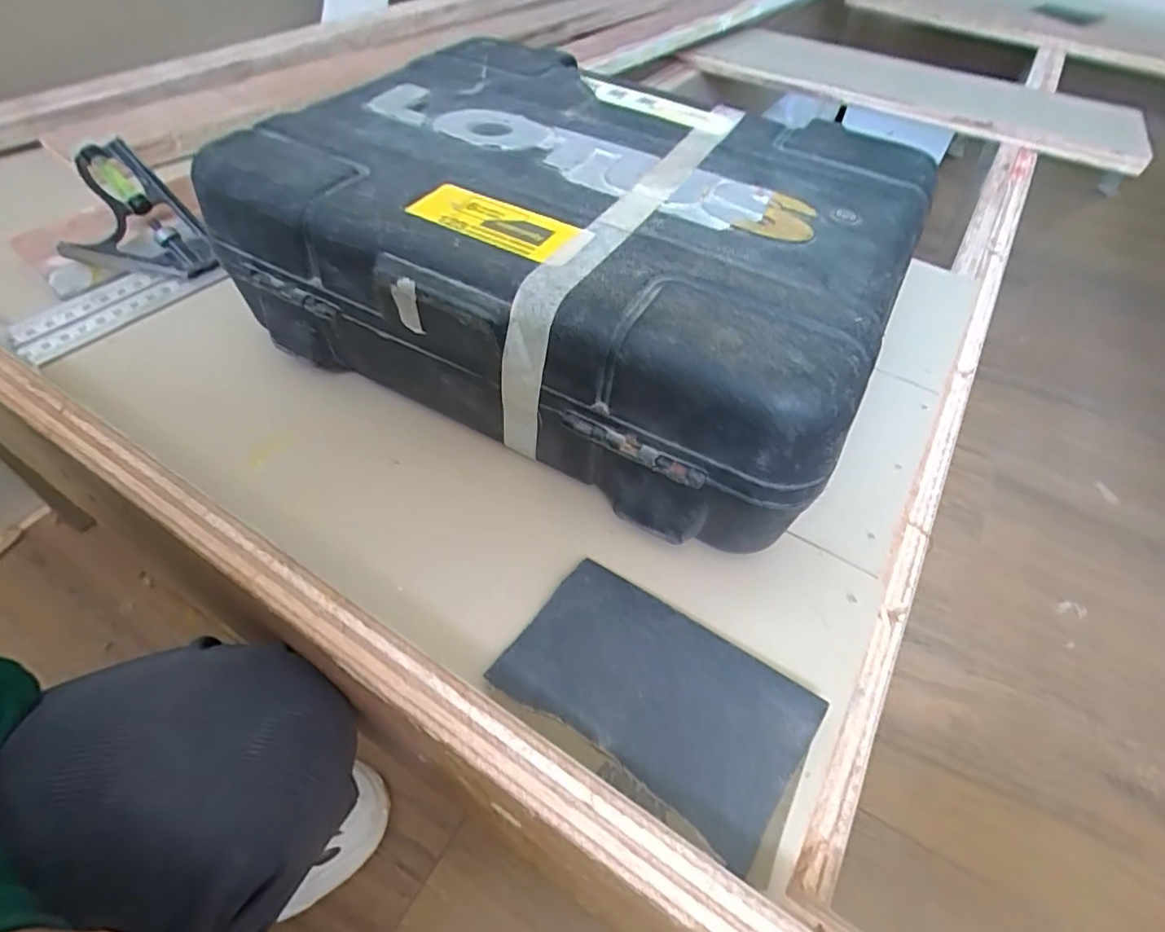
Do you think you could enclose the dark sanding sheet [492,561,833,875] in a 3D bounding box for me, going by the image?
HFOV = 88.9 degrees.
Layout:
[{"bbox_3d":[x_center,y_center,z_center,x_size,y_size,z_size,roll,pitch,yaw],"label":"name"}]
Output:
[{"bbox_3d":[0.028,0.089,0.233,0.113,0.010,0.065,29,55,19],"label":"dark sanding sheet"}]

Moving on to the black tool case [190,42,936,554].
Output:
[{"bbox_3d":[0.000,-0.115,0.318,0.308,0.090,0.224,24,53,15],"label":"black tool case"}]

